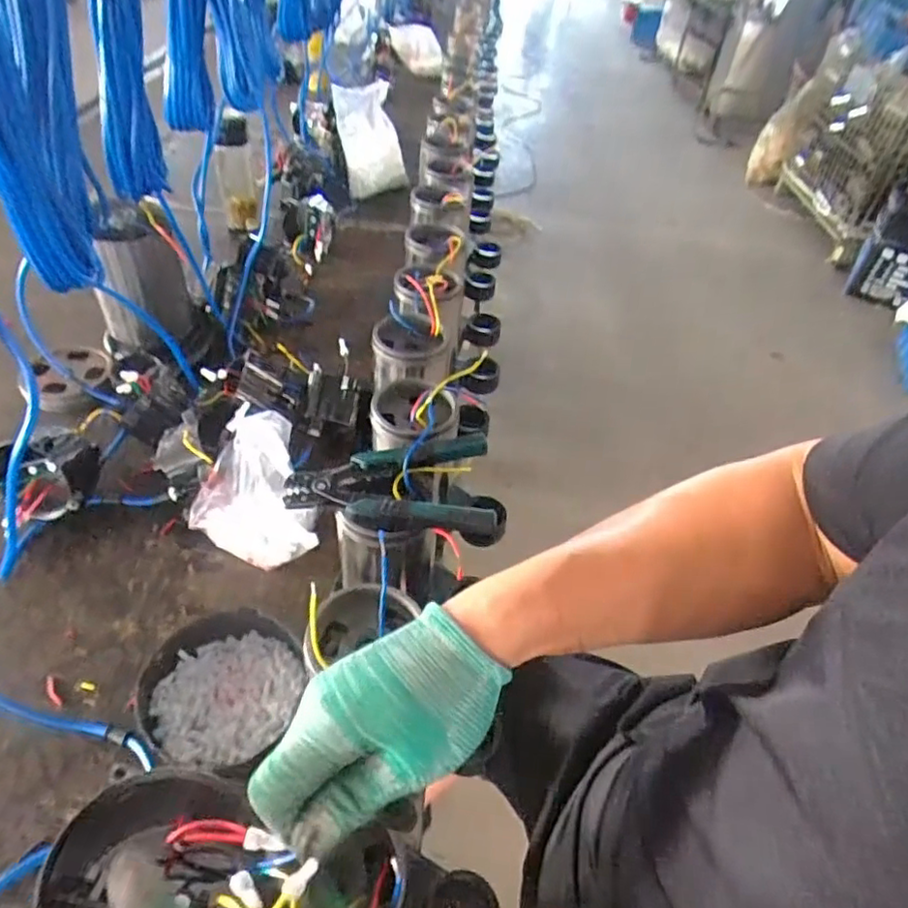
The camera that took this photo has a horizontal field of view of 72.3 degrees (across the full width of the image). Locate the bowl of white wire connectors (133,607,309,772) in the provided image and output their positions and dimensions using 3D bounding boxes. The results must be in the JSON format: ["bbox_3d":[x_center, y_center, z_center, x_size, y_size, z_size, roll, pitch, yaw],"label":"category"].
[{"bbox_3d":[-0.212,0.214,0.572,0.127,0.059,0.136,4,45,-4],"label":"bowl of white wire connectors"}]

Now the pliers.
[{"bbox_3d":[-0.057,0.025,0.541,0.175,0.027,0.092,1,46,-7],"label":"pliers"}]

